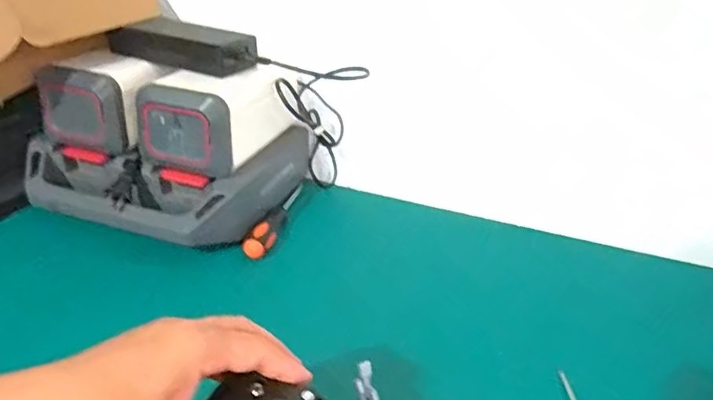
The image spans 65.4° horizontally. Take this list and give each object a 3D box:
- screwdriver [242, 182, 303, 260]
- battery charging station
[{"bbox_3d":[-0.094,0.019,0.676,0.023,0.027,0.180,9,28,10],"label":"screwdriver"},{"bbox_3d":[-0.221,-0.095,0.669,0.272,0.178,0.249,13,29,16],"label":"battery charging station"}]

